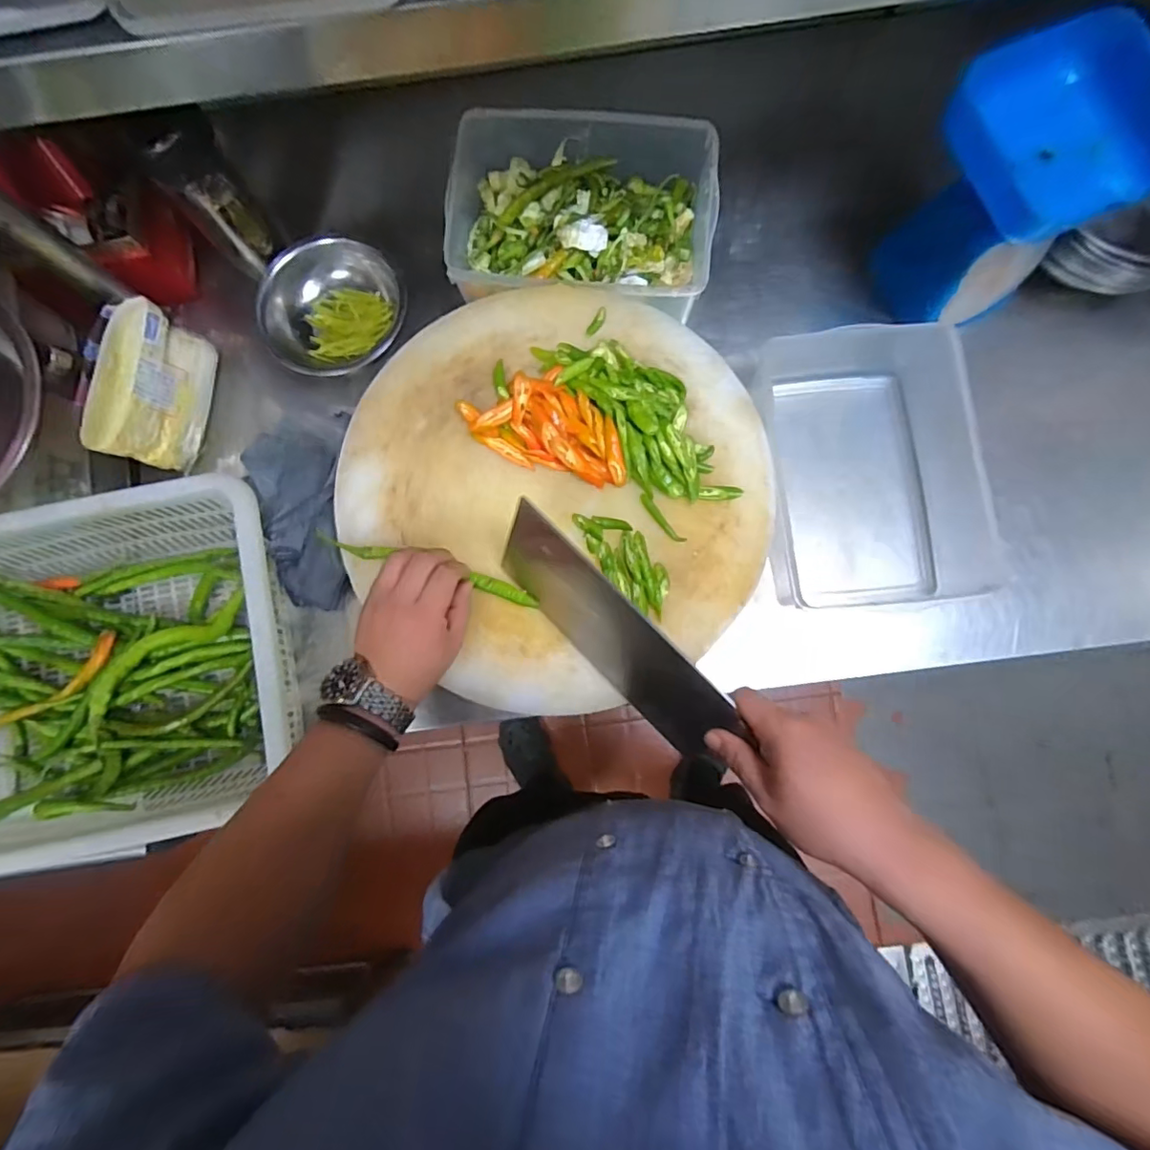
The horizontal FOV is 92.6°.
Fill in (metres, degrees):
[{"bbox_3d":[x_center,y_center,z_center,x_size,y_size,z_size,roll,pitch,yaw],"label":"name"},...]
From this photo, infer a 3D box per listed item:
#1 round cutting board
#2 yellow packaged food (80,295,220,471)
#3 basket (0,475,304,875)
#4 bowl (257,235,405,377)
[{"bbox_3d":[-0.020,-0.079,0.514,0.387,0.034,0.391,0,81,2],"label":"round cutting board"},{"bbox_3d":[-0.445,-0.195,0.586,0.064,0.073,0.158,12,82,4],"label":"yellow packaged food"},{"bbox_3d":[-0.461,0.095,0.534,0.378,0.129,0.313,-12,81,0],"label":"basket"},{"bbox_3d":[-0.277,-0.304,0.617,0.159,0.068,0.134,-42,82,-4],"label":"bowl"}]

